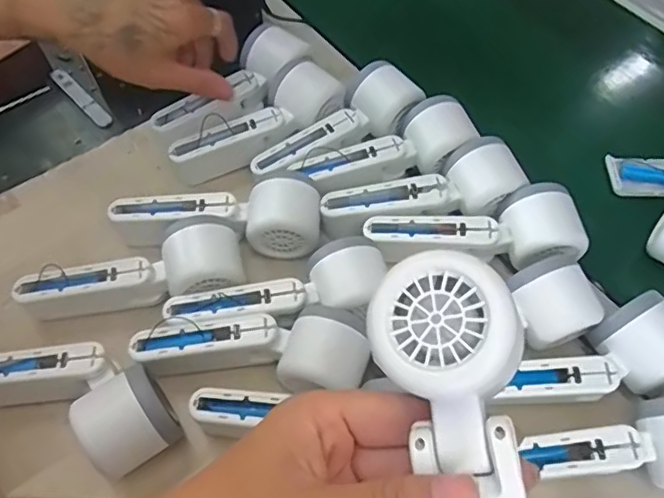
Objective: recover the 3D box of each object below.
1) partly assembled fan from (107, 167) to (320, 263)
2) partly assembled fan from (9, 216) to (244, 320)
[{"bbox_3d":[-0.094,-0.023,0.475,0.168,0.051,0.064,-4,59,-1],"label":"partly assembled fan"},{"bbox_3d":[-0.152,0.026,0.442,0.166,0.053,0.055,-14,60,-7],"label":"partly assembled fan"}]

